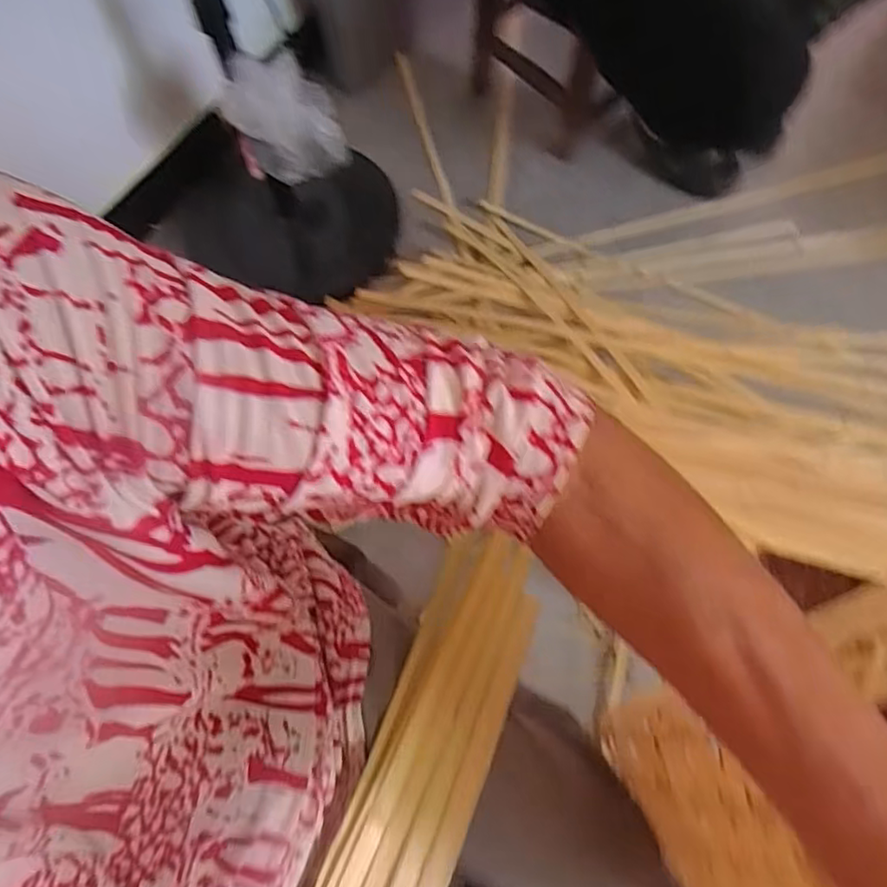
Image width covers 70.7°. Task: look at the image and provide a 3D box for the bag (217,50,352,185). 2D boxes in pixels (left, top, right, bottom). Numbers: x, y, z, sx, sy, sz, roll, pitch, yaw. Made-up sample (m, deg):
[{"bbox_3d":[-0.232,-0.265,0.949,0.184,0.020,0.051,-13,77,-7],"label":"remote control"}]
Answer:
[{"bbox_3d":[-0.227,-0.476,0.903,0.151,0.152,0.120,-9,68,-2],"label":"bag"}]

